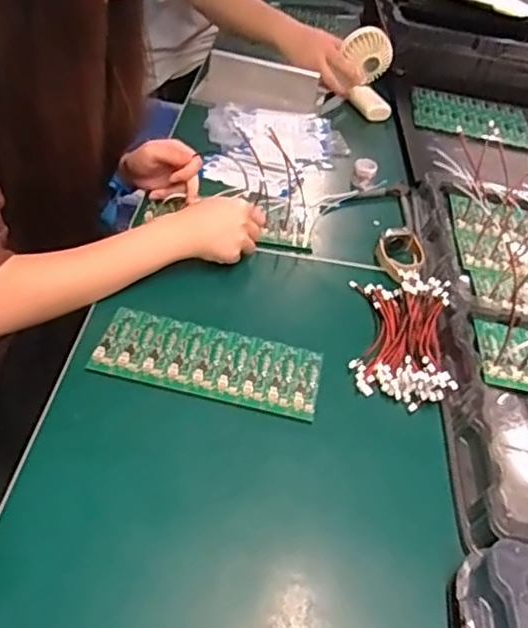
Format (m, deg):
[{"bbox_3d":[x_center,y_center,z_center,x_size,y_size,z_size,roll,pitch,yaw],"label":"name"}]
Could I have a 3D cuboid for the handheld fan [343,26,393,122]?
[{"bbox_3d":[0.176,-0.391,1.036,0.073,0.152,0.054,-4,5,-12],"label":"handheld fan"}]

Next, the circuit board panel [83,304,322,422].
[{"bbox_3d":[-0.047,0.040,0.561,0.192,0.012,0.084,13,40,3],"label":"circuit board panel"}]

